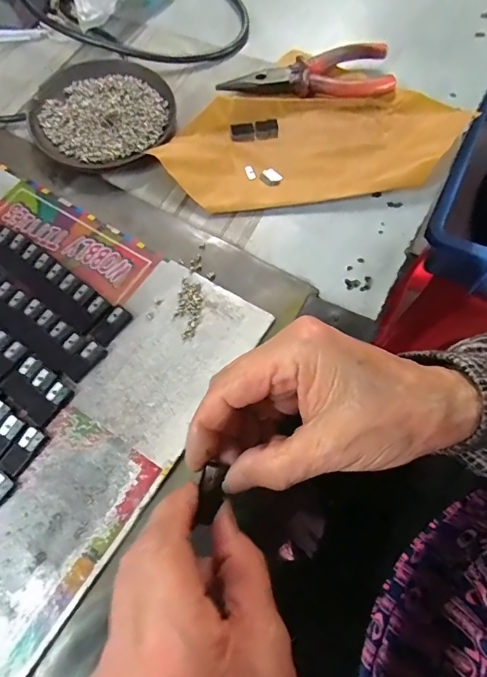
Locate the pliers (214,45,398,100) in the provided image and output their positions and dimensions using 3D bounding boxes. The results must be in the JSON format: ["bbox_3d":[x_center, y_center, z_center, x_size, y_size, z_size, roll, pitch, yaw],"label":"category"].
[{"bbox_3d":[0.054,-0.224,0.364,0.139,0.016,0.052,3,66,3],"label":"pliers"}]

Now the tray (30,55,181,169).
[{"bbox_3d":[-0.113,-0.185,0.353,0.110,0.016,0.117,-1,65,1],"label":"tray"}]

